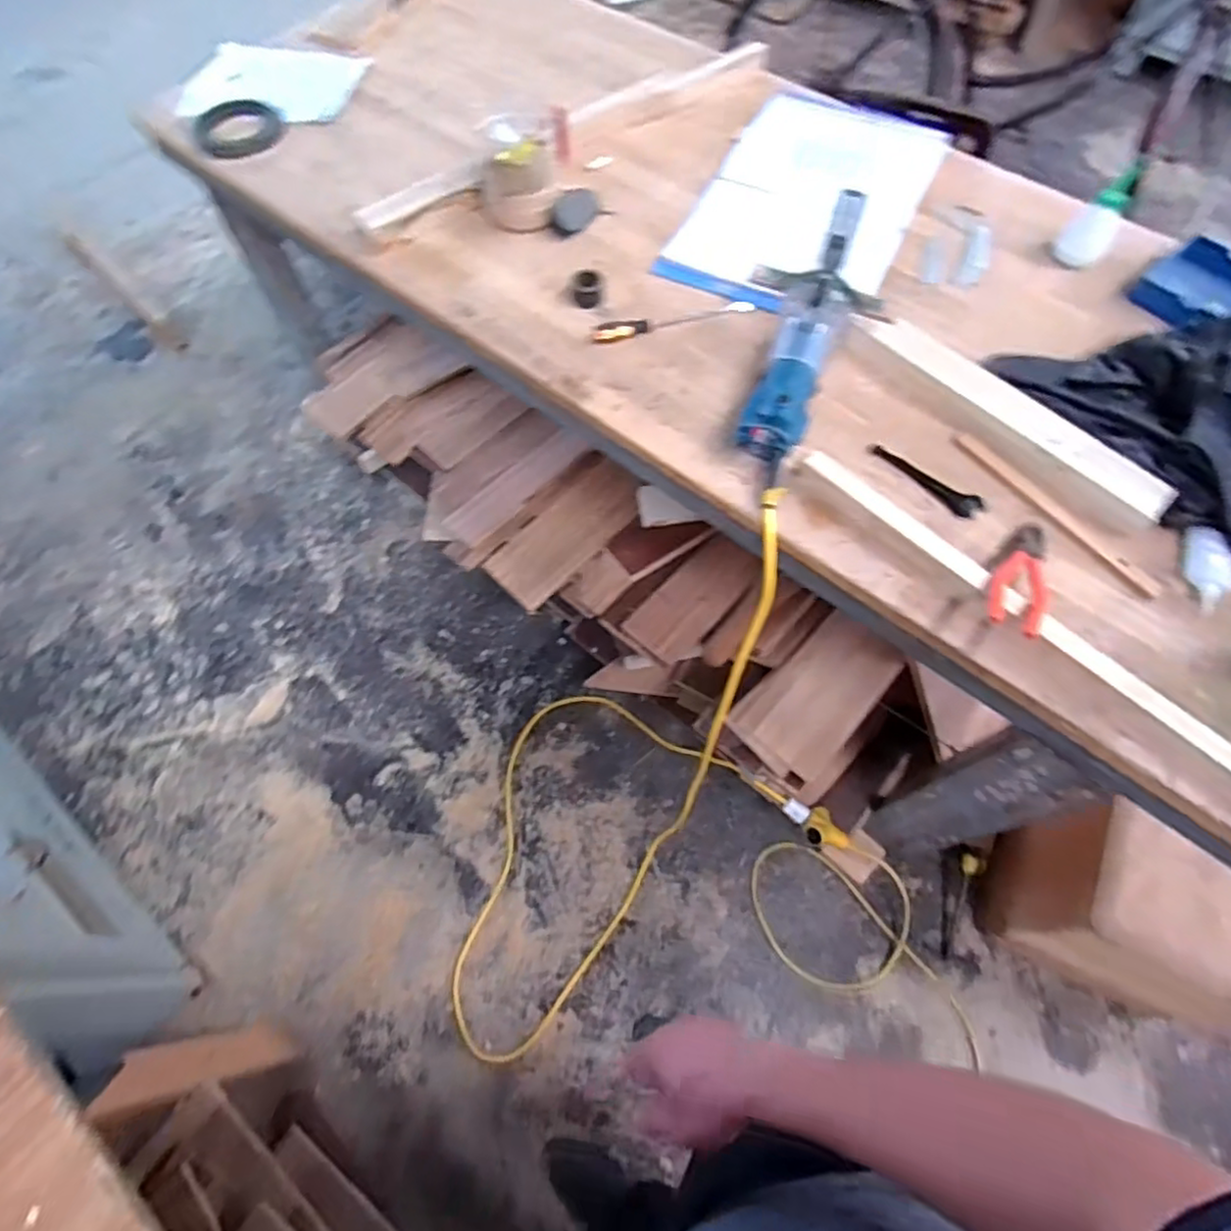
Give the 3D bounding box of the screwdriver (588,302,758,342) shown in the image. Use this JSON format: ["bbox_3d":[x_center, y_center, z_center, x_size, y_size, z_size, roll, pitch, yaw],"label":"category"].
[{"bbox_3d":[0.079,-0.410,0.940,0.224,0.019,0.028,-14,64,-5],"label":"screwdriver"}]

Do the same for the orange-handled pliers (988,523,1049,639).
[{"bbox_3d":[0.451,-0.039,0.751,0.064,0.029,0.194,31,51,12],"label":"orange-handled pliers"}]

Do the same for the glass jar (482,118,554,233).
[{"bbox_3d":[-0.146,-0.663,1.007,0.107,0.140,0.107,-1,63,1],"label":"glass jar"}]

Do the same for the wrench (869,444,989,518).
[{"bbox_3d":[0.380,-0.167,0.843,0.151,0.014,0.032,36,70,18],"label":"wrench"}]

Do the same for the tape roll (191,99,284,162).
[{"bbox_3d":[-0.667,-0.856,1.207,0.140,0.017,0.143,-1,63,1],"label":"tape roll"}]

